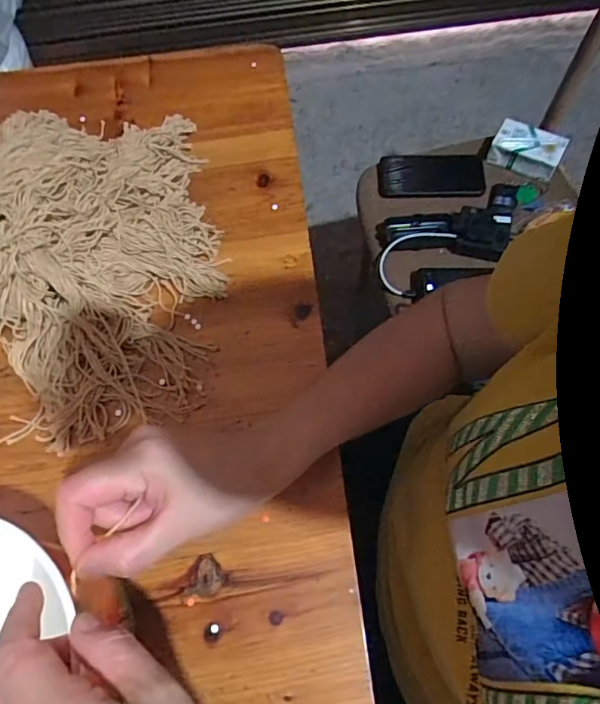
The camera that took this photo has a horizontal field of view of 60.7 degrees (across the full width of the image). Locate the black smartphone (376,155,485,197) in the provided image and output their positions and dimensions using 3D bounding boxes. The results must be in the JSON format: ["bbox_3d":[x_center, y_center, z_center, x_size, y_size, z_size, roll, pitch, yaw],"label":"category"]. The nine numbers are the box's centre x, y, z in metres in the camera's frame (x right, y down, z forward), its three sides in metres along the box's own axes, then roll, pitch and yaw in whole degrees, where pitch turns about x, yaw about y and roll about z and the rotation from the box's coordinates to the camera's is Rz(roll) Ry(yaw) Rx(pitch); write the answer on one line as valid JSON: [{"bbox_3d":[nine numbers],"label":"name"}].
[{"bbox_3d":[0.218,-0.296,0.854,0.172,0.016,0.081,3,68,3],"label":"black smartphone"}]

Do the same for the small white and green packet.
[{"bbox_3d":[0.372,-0.333,0.840,0.106,0.034,0.072,29,72,13],"label":"small white and green packet"}]

